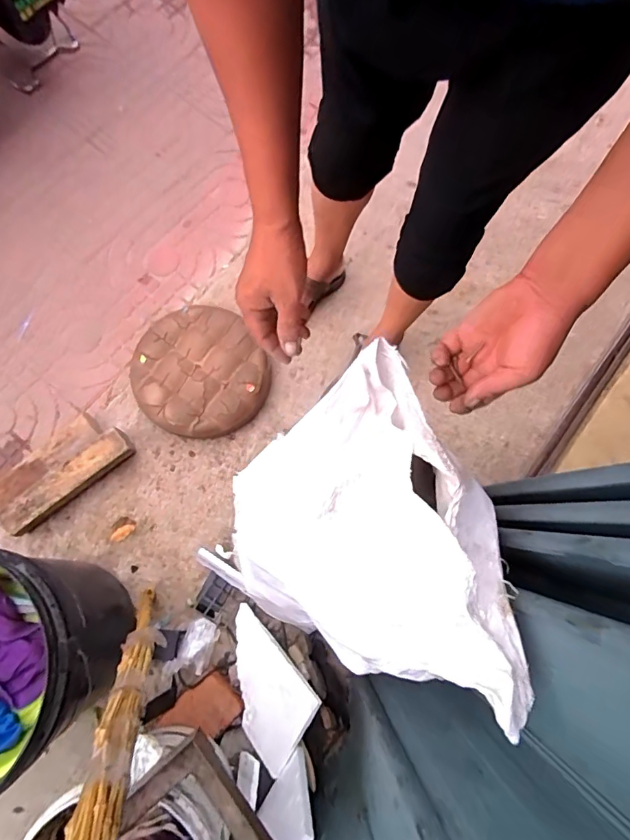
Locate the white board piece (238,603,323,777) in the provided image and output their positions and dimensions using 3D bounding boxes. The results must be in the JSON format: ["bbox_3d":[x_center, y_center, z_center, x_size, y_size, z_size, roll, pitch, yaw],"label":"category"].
[{"bbox_3d":[-0.112,0.535,0.956,0.264,0.011,0.168,36,94,41],"label":"white board piece"}]

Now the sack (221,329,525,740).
[{"bbox_3d":[0.075,0.139,0.538,0.374,0.226,0.279,38,78,4],"label":"sack"}]

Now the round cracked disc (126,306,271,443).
[{"bbox_3d":[-0.280,-0.113,1.145,0.292,0.070,0.315,1,78,-5],"label":"round cracked disc"}]

